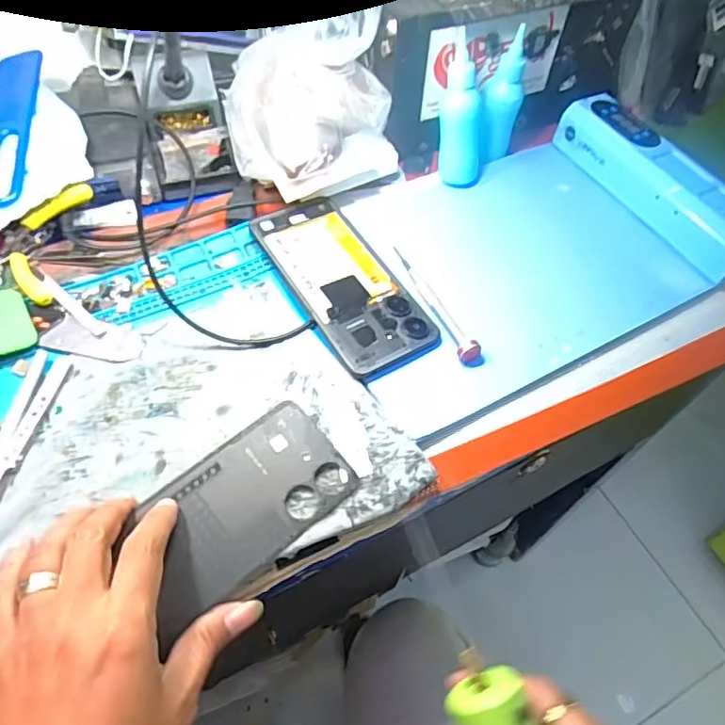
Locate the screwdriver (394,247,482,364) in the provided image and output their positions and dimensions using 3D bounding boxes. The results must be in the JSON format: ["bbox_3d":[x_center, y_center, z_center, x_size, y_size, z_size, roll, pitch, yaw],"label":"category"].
[{"bbox_3d":[0.052,-0.050,0.438,0.015,0.013,0.122,-21,60,-17],"label":"screwdriver"}]

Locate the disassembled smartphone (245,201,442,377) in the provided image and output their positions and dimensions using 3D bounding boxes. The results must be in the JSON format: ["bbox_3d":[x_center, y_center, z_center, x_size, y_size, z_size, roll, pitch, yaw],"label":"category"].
[{"bbox_3d":[-0.016,-0.064,0.437,0.075,0.007,0.163,-25,64,-22],"label":"disassembled smartphone"}]

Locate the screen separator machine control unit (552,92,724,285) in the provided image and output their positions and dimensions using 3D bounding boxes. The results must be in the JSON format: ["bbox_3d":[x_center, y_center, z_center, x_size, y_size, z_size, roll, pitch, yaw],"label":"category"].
[{"bbox_3d":[0.257,-0.154,0.503,0.050,0.055,0.206,-24,60,-19],"label":"screen separator machine control unit"}]

